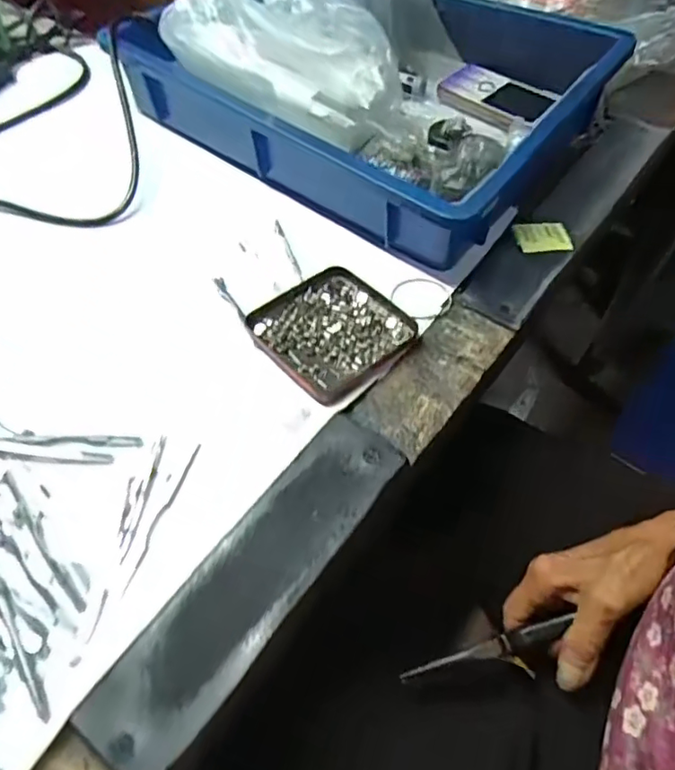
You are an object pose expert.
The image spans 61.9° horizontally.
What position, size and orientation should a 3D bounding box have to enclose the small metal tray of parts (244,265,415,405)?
[{"bbox_3d":[-0.005,-0.040,0.414,0.100,0.008,0.105,-36,62,-23],"label":"small metal tray of parts"}]

